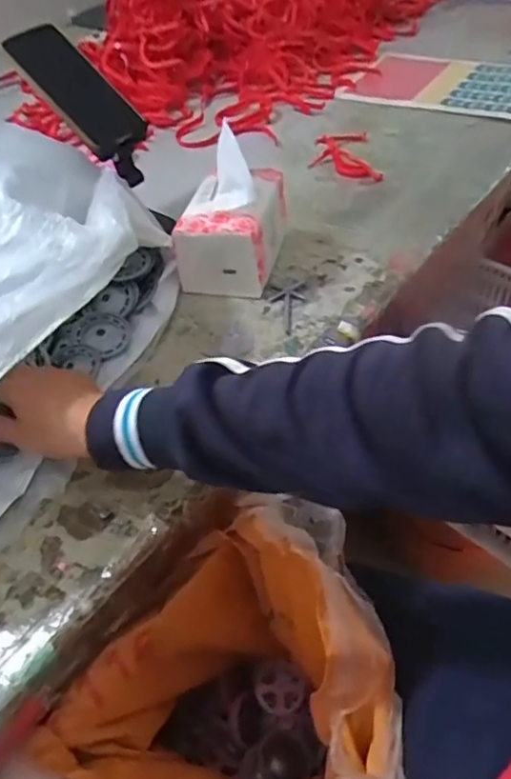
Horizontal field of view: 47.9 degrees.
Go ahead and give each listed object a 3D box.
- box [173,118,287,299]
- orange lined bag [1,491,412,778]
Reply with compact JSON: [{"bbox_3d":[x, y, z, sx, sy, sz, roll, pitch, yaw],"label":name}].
[{"bbox_3d":[-0.026,-0.190,0.625,0.101,0.131,0.125,4,48,11],"label":"box"},{"bbox_3d":[-0.021,0.336,0.549,0.281,0.403,0.258,-13,47,-6],"label":"orange lined bag"}]

